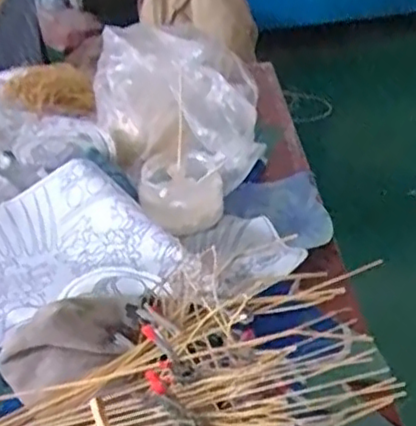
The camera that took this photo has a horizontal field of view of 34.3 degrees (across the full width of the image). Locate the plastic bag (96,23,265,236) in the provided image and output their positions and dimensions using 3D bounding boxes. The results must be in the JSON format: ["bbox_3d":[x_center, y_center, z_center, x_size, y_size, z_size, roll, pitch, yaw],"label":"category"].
[{"bbox_3d":[-0.027,-0.131,0.977,0.234,0.186,0.302,-12,36,-9],"label":"plastic bag"}]

